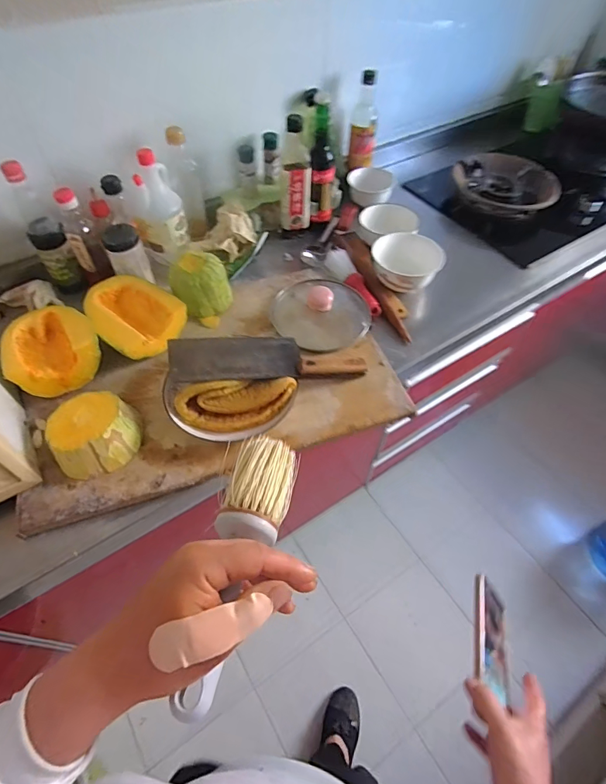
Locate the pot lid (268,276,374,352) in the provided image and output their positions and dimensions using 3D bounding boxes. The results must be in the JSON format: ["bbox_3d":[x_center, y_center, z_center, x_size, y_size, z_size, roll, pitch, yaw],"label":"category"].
[{"bbox_3d":[0.036,-0.163,0.762,0.179,0.067,0.173,1,55,-1],"label":"pot lid"}]

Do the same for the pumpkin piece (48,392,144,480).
[{"bbox_3d":[-0.298,0.054,0.587,0.108,0.057,0.110,1,55,-1],"label":"pumpkin piece"}]

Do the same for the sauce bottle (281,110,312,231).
[{"bbox_3d":[-0.016,-0.440,0.859,0.065,0.223,0.050,2,55,0],"label":"sauce bottle"}]

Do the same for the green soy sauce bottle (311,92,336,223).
[{"bbox_3d":[0.044,-0.477,0.860,0.050,0.228,0.064,6,55,3],"label":"green soy sauce bottle"}]

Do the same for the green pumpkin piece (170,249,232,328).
[{"bbox_3d":[-0.184,-0.196,0.751,0.093,0.090,0.098,22,57,14],"label":"green pumpkin piece"}]

